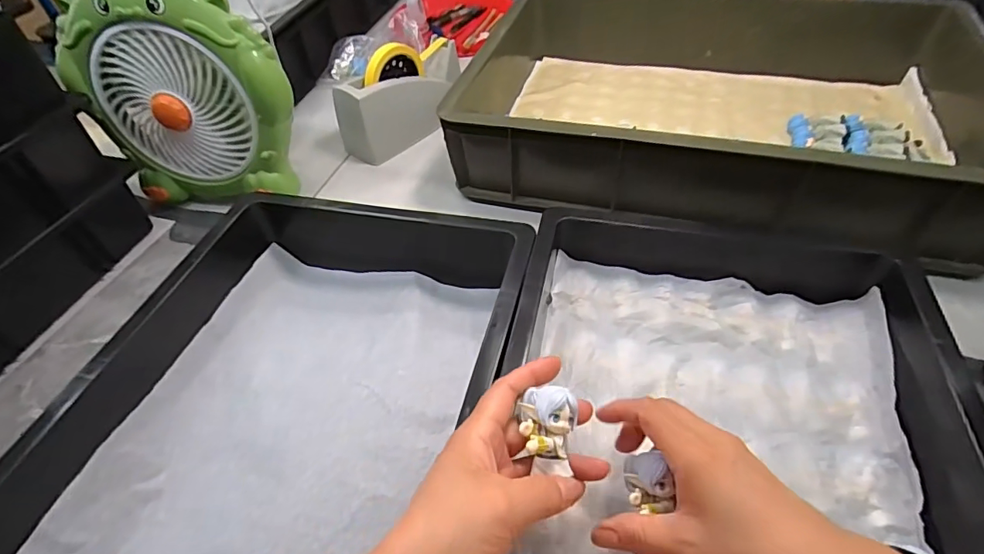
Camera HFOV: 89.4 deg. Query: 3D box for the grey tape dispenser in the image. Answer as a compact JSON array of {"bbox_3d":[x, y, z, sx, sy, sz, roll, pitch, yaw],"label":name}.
[{"bbox_3d":[-0.122,-0.262,0.712,0.201,0.119,0.060,-34,54,-24],"label":"grey tape dispenser"}]

